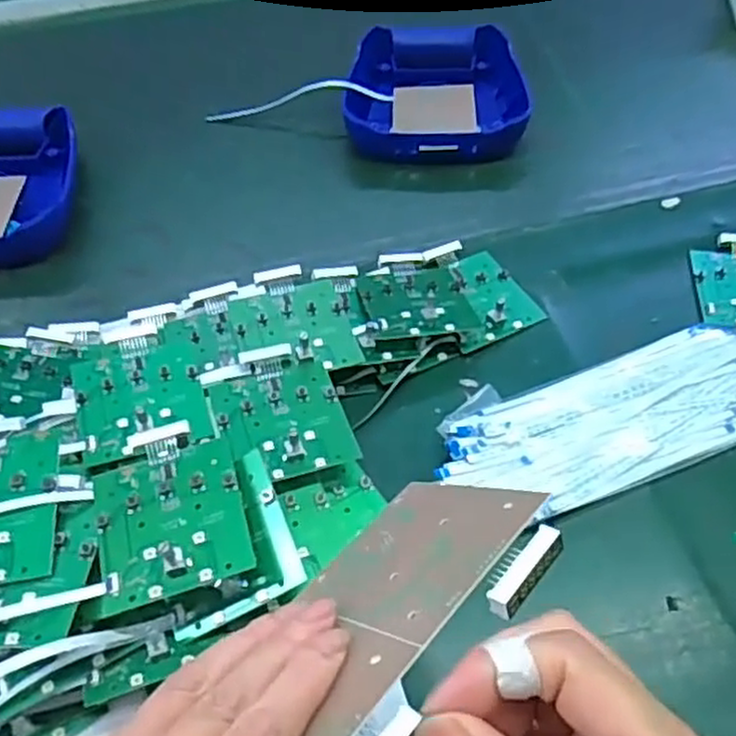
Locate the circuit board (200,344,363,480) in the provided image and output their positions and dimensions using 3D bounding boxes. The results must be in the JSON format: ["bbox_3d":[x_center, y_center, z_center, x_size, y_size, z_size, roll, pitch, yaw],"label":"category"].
[{"bbox_3d":[-0.054,0.025,0.446,0.075,0.012,0.090,-13,52,-18],"label":"circuit board"}]

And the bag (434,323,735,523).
[{"bbox_3d":[0.166,0.028,0.478,0.248,0.019,0.094,-19,53,-13],"label":"bag"}]

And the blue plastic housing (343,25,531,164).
[{"bbox_3d":[0.066,-0.267,0.718,0.174,0.051,0.193,3,52,4],"label":"blue plastic housing"}]

